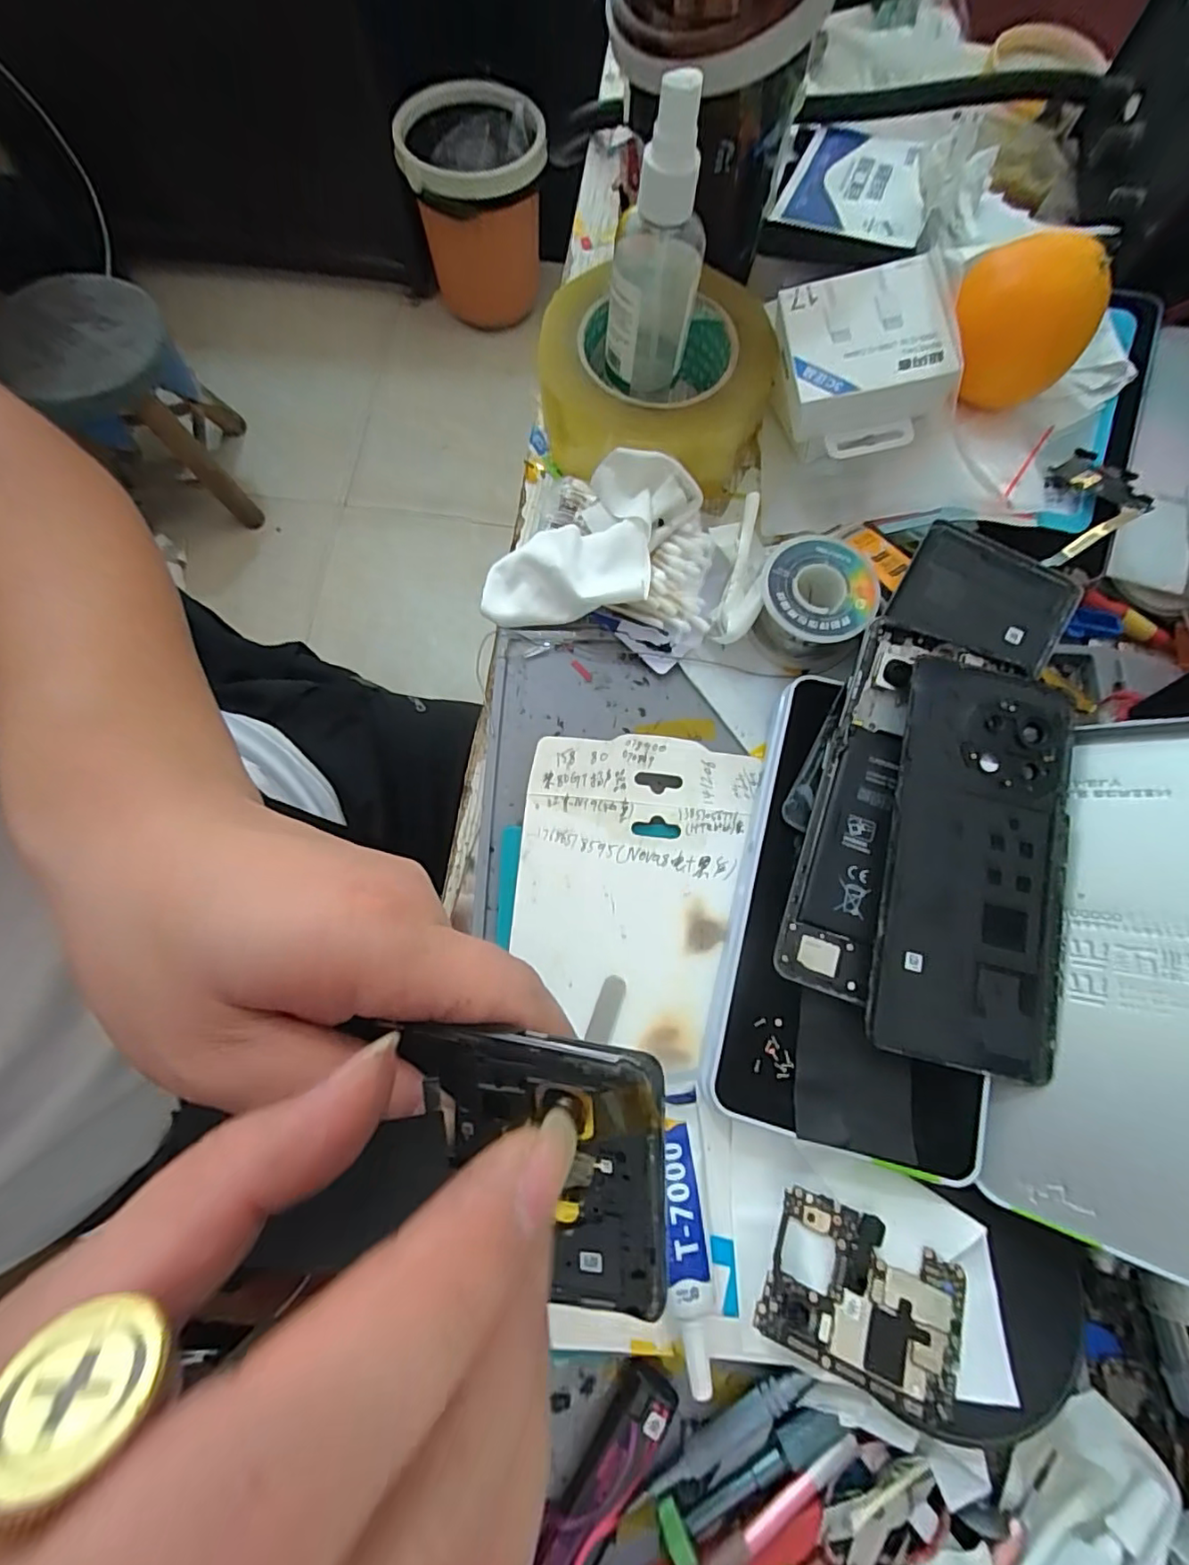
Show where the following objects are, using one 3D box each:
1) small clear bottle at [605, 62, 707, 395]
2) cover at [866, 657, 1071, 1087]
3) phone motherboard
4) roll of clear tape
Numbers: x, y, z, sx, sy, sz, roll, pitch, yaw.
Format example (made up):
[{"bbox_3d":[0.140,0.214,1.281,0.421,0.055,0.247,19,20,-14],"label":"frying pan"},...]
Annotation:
[{"bbox_3d":[0.027,-0.226,0.268,0.039,0.127,0.036,11,75,1],"label":"small clear bottle"},{"bbox_3d":[0.154,0.029,0.237,0.071,0.010,0.159,13,75,2],"label":"cover"},{"bbox_3d":[0.095,0.182,0.207,0.065,0.004,0.047,19,62,11],"label":"phone motherboard"},{"bbox_3d":[0.033,-0.210,0.313,0.122,0.050,0.111,0,75,-2],"label":"roll of clear tape"}]

